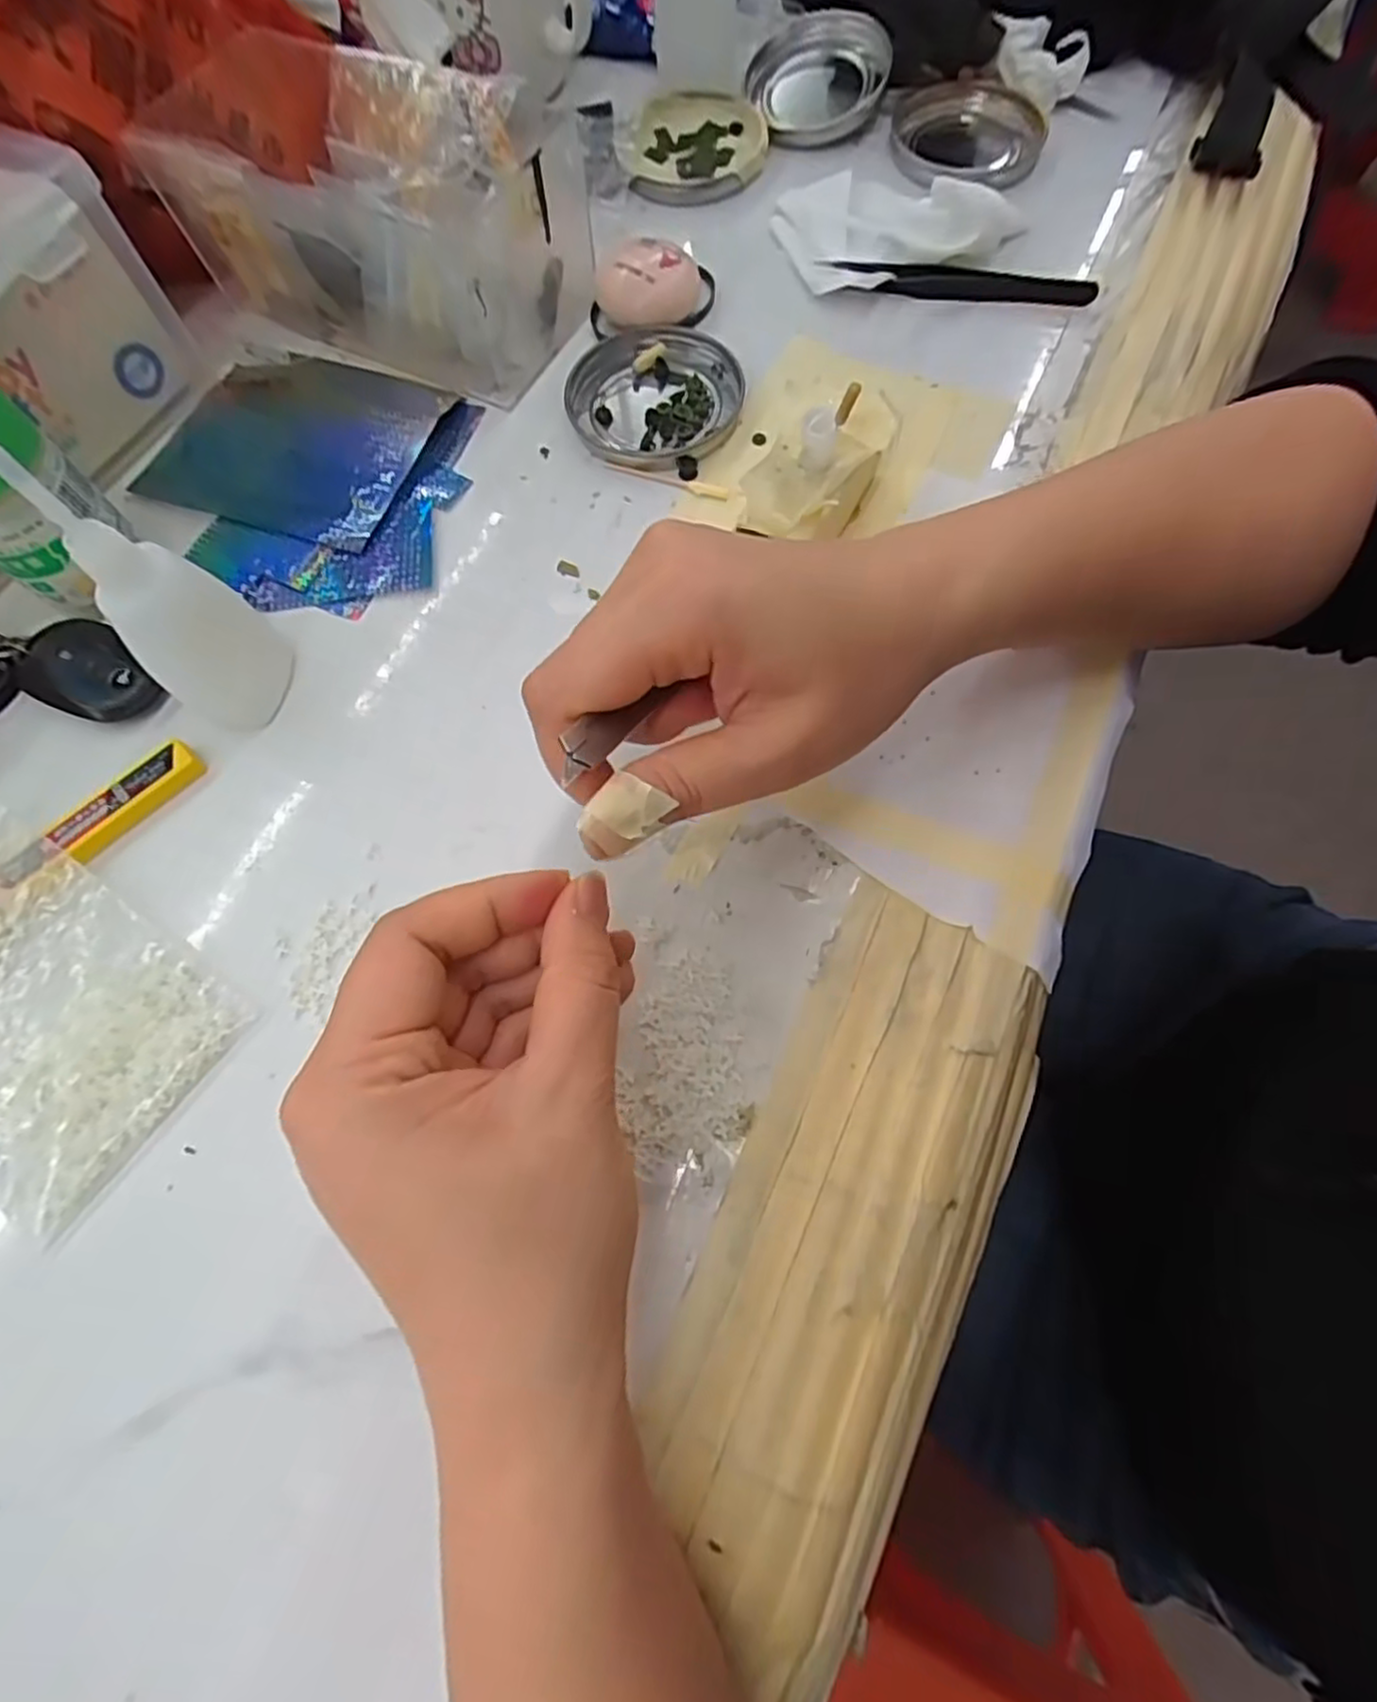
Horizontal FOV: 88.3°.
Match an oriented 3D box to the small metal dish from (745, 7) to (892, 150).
[{"bbox_3d":[0.071,-0.423,0.386,0.069,0.022,0.081,-13,70,-2],"label":"small metal dish"}]

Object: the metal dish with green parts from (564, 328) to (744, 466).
[{"bbox_3d":[-0.016,-0.206,0.323,0.077,0.009,0.078,-1,70,2],"label":"metal dish with green parts"}]

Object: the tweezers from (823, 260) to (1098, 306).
[{"bbox_3d":[0.131,-0.271,0.338,0.120,0.011,0.018,9,71,5],"label":"tweezers"}]

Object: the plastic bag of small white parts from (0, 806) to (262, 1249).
[{"bbox_3d":[-0.222,0.051,0.234,0.124,0.020,0.087,33,75,13],"label":"plastic bag of small white parts"}]

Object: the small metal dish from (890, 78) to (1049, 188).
[{"bbox_3d":[0.149,-0.378,0.375,0.078,0.011,0.083,-1,70,2],"label":"small metal dish"}]

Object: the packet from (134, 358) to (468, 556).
[{"bbox_3d":[-0.183,-0.192,0.327,0.126,0.005,0.103,18,72,8],"label":"packet"}]

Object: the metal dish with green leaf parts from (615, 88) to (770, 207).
[{"bbox_3d":[0.001,-0.382,0.381,0.078,0.010,0.079,-1,70,2],"label":"metal dish with green leaf parts"}]

